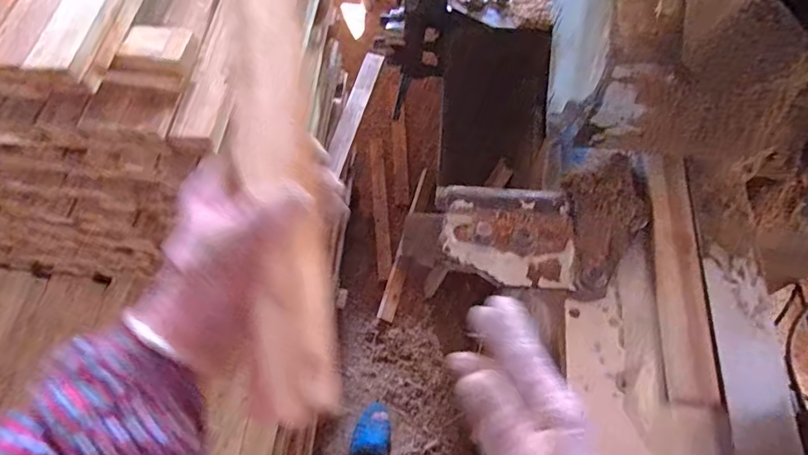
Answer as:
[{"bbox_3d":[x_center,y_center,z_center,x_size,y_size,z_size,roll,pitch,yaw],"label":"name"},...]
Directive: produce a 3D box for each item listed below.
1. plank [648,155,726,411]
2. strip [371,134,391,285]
[{"bbox_3d":[0.297,0.043,0.537,0.049,0.019,0.276,6,65,5],"label":"plank"},{"bbox_3d":[-0.074,-0.074,1.510,0.040,0.023,0.474,-5,64,0],"label":"strip"}]

